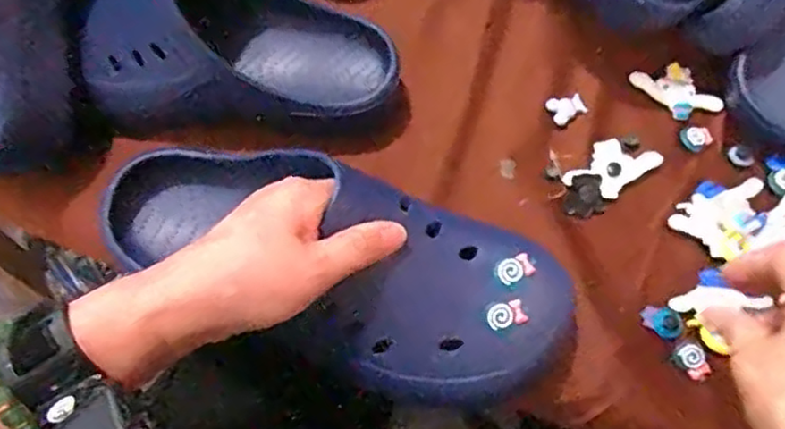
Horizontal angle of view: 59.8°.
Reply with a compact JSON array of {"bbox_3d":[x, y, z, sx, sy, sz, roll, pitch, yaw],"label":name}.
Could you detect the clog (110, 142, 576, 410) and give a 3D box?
[{"bbox_3d":[-0.043,0.020,0.385,0.283,0.073,0.103,20,73,12],"label":"clog"}]

